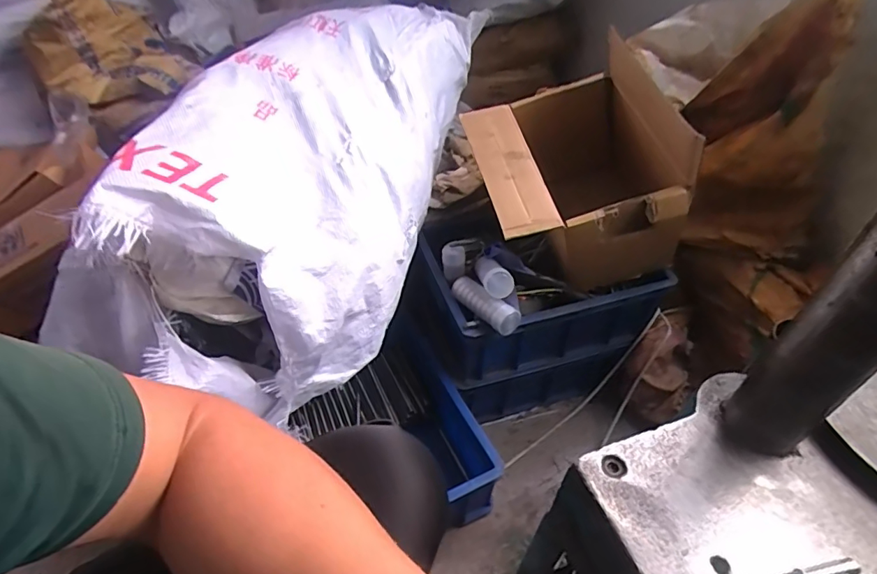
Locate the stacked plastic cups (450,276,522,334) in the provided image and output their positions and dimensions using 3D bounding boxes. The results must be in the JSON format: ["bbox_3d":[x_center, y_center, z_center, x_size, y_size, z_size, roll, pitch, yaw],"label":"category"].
[{"bbox_3d":[0.071,0.023,0.769,0.042,0.035,0.122,-29,52,-28],"label":"stacked plastic cups"}]

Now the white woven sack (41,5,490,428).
[{"bbox_3d":[-0.203,-0.212,0.839,0.379,0.319,0.762,12,45,10],"label":"white woven sack"}]

